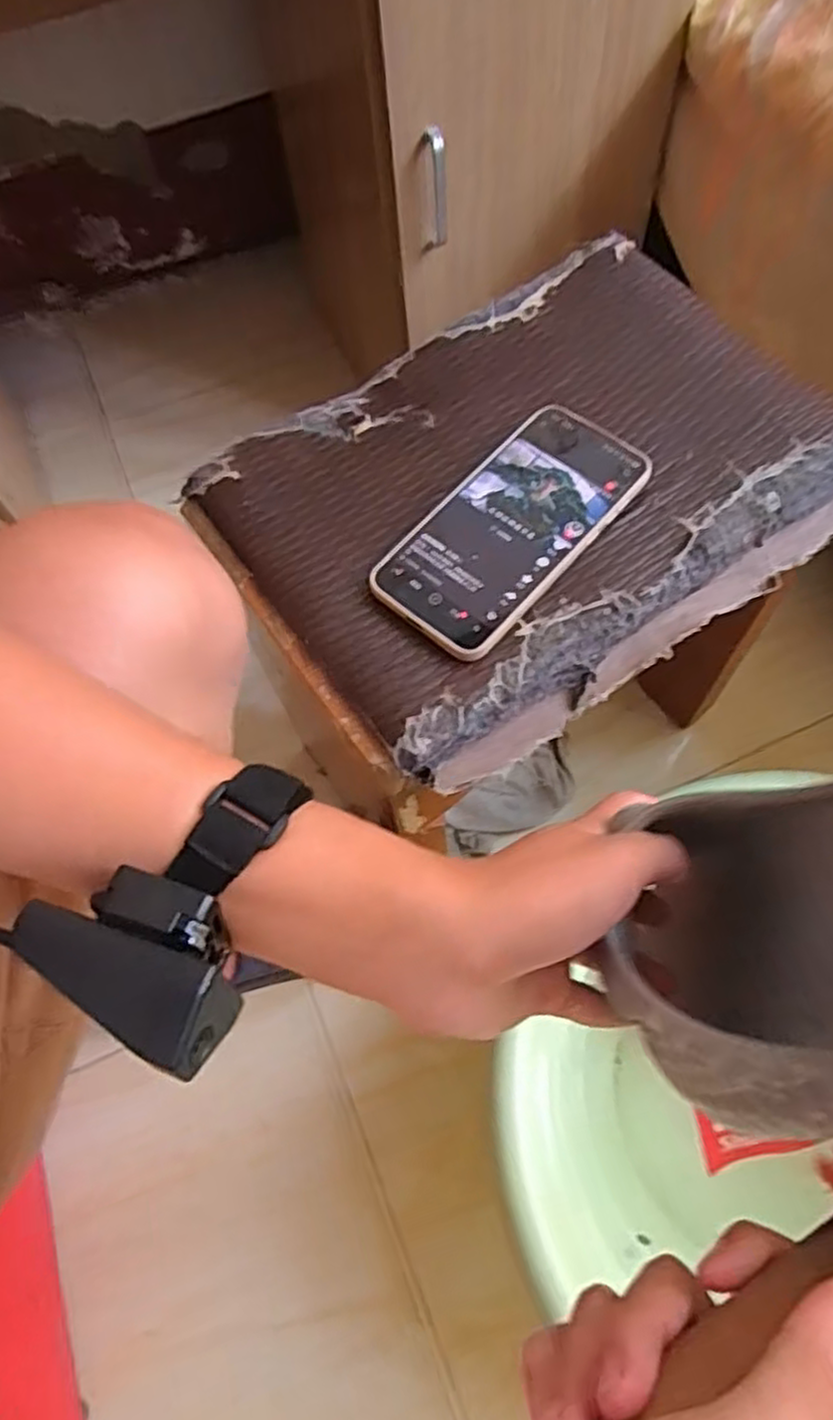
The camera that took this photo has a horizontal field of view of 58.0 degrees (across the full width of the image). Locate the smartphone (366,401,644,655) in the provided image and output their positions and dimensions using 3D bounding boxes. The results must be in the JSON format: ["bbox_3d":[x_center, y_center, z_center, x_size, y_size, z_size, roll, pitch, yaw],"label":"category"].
[{"bbox_3d":[0.052,-0.105,0.419,0.079,0.013,0.163,39,73,19],"label":"smartphone"}]

